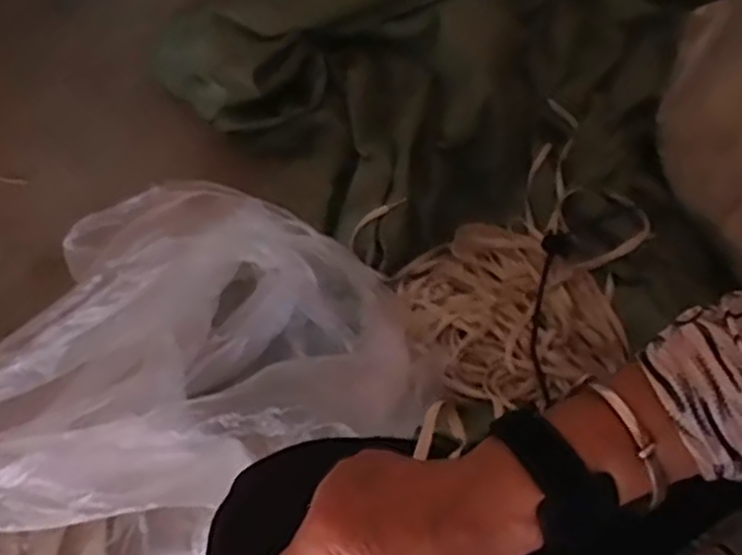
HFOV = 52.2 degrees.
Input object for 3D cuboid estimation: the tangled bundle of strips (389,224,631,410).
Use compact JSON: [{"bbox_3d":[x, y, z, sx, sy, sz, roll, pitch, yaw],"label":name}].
[{"bbox_3d":[0.145,0.036,0.827,0.203,0.059,0.217,-1,65,2],"label":"tangled bundle of strips"}]

